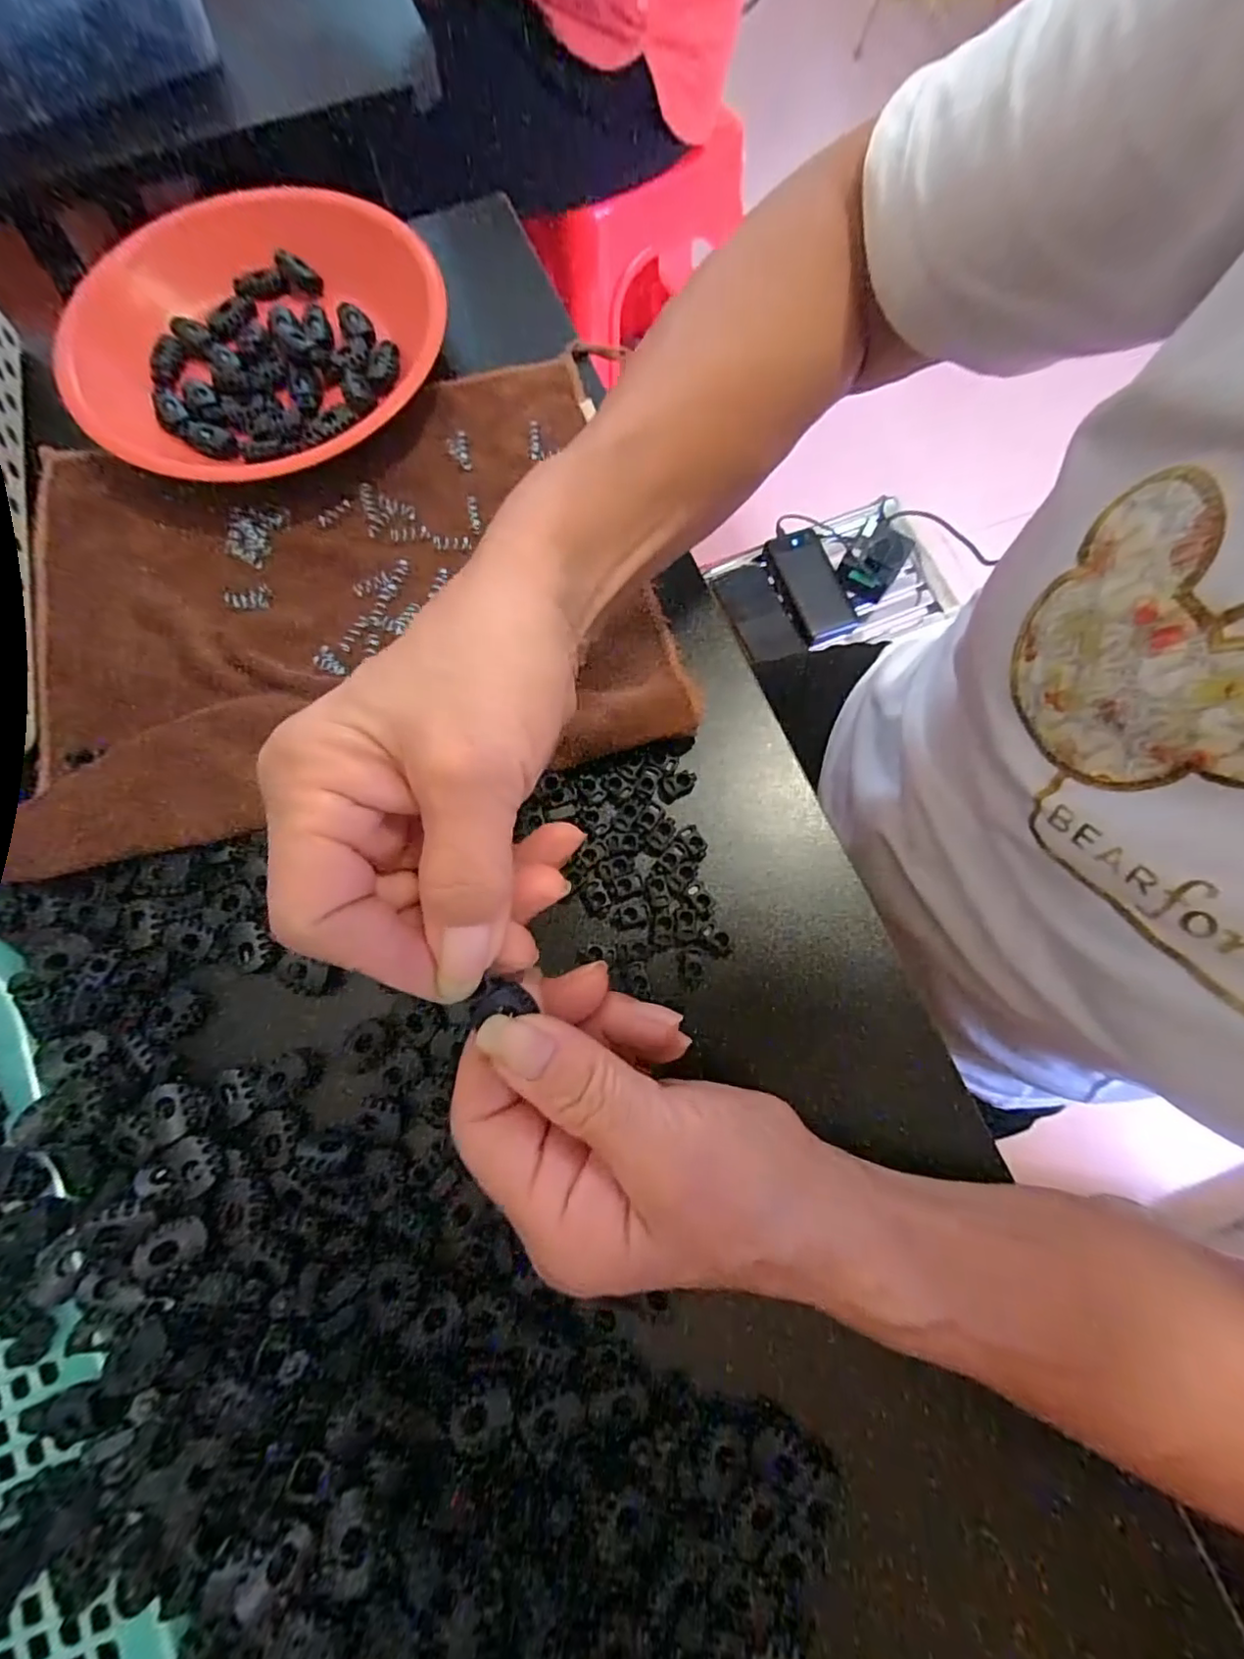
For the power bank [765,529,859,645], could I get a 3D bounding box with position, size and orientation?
[{"bbox_3d":[0.255,-0.329,0.786,0.081,0.020,0.151,-20,77,-5],"label":"power bank"}]

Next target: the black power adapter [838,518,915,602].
[{"bbox_3d":[0.336,-0.358,0.787,0.071,0.050,0.090,33,78,8],"label":"black power adapter"}]

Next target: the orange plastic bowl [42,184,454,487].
[{"bbox_3d":[-0.199,-0.265,0.316,0.167,0.028,0.189,33,78,8],"label":"orange plastic bowl"}]

